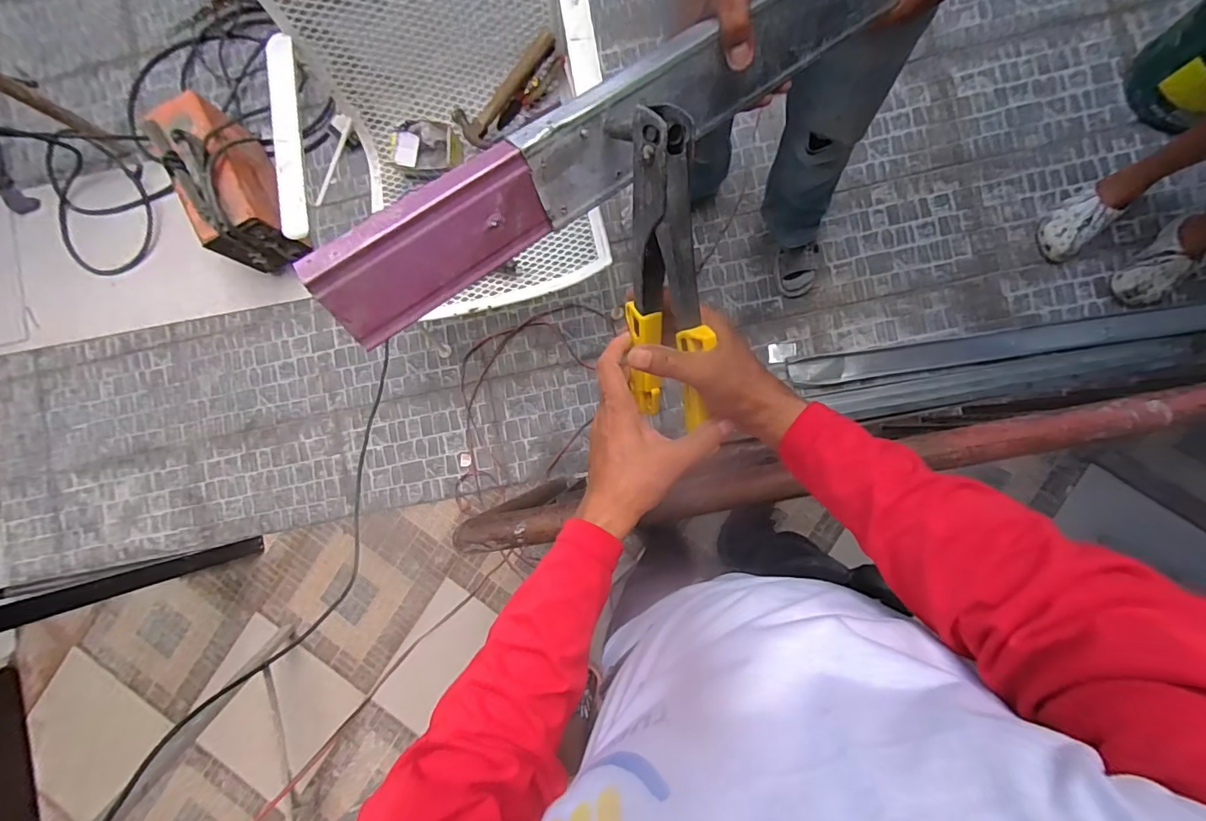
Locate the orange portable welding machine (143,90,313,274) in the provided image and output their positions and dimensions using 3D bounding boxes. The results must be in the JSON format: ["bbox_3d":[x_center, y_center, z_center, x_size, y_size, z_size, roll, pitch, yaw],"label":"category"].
[{"bbox_3d":[-0.984,-0.601,1.370,0.197,0.222,0.406,-33,86,3],"label":"orange portable welding machine"}]

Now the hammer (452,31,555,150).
[{"bbox_3d":[-0.198,-0.672,1.092,0.267,0.039,0.086,-33,86,29],"label":"hammer"}]

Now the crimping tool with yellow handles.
[{"bbox_3d":[0.053,-0.100,0.395,0.031,0.085,0.223,-26,124,-33],"label":"crimping tool with yellow handles"}]

